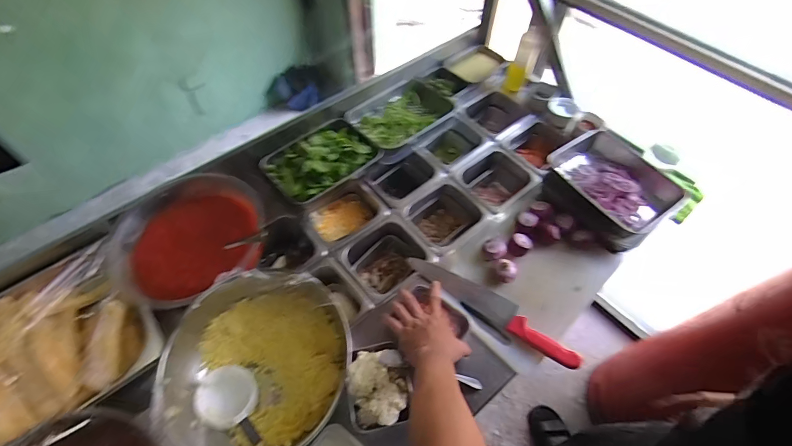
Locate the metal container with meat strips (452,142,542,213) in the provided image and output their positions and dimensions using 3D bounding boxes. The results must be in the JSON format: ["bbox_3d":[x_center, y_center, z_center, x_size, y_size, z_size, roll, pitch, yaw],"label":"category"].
[{"bbox_3d":[0.252,-0.091,0.991,0.180,0.110,0.168,-36,65,-19],"label":"metal container with meat strips"}]

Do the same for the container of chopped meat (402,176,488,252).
[{"bbox_3d":[0.111,-0.003,0.924,0.172,0.090,0.163,-36,65,-19],"label":"container of chopped meat"}]

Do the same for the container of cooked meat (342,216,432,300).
[{"bbox_3d":[-0.024,0.091,0.861,0.172,0.090,0.156,-38,66,-20],"label":"container of cooked meat"}]

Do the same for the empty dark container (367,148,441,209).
[{"bbox_3d":[0.019,-0.102,0.990,0.177,0.104,0.117,-37,66,-20],"label":"empty dark container"}]

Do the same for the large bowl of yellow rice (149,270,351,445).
[{"bbox_3d":[-0.226,0.244,0.650,0.271,0.118,0.290,0,59,0],"label":"large bowl of yellow rice"}]

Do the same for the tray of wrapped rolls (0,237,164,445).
[{"bbox_3d":[-0.632,0.217,0.667,0.323,0.094,0.319,-39,66,-21],"label":"tray of wrapped rolls"}]

